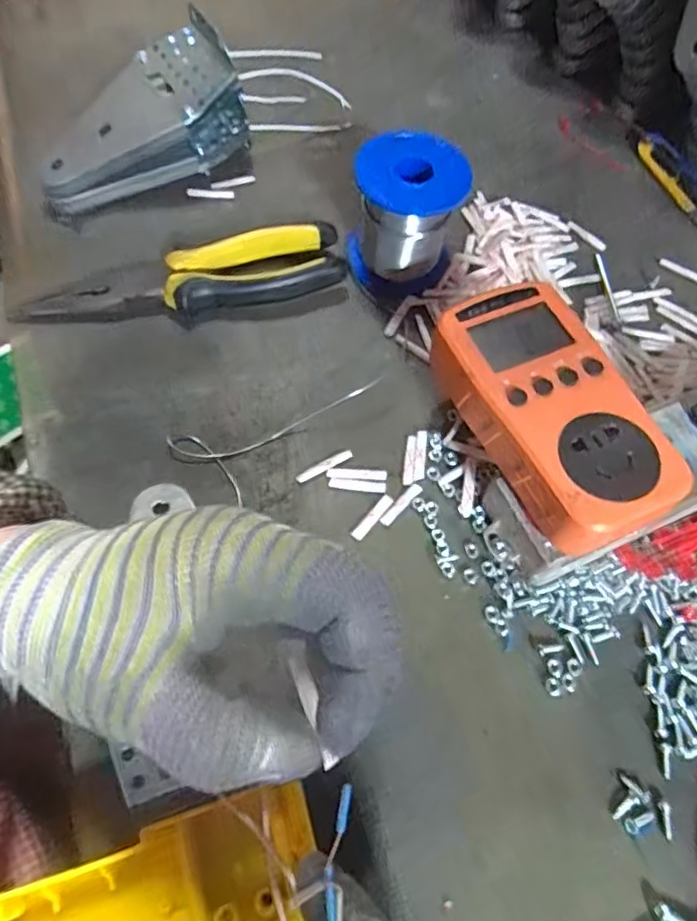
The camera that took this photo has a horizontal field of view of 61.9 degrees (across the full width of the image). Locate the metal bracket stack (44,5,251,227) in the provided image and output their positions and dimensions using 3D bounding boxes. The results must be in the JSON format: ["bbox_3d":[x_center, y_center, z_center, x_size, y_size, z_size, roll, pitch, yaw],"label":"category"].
[{"bbox_3d":[-0.132,-0.209,0.366,0.131,0.069,0.061,-20,67,-11],"label":"metal bracket stack"}]

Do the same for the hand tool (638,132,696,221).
[{"bbox_3d":[0.231,-0.188,0.397,0.024,0.012,0.098,-24,67,-12],"label":"hand tool"}]

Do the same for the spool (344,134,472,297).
[{"bbox_3d":[0.033,-0.139,0.333,0.058,0.066,0.054,1,64,-1],"label":"spool"}]

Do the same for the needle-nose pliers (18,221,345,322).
[{"bbox_3d":[-0.094,-0.101,0.335,0.180,0.024,0.040,-14,66,-8],"label":"needle-nose pliers"}]

